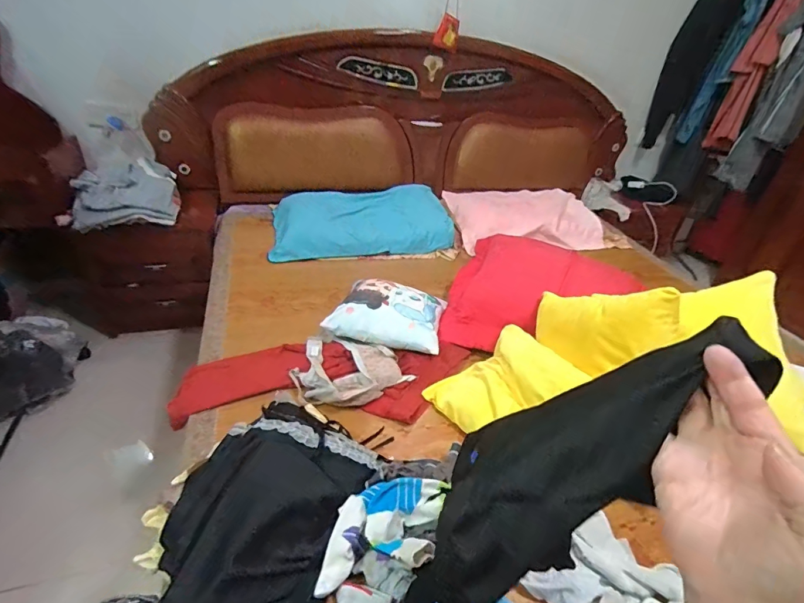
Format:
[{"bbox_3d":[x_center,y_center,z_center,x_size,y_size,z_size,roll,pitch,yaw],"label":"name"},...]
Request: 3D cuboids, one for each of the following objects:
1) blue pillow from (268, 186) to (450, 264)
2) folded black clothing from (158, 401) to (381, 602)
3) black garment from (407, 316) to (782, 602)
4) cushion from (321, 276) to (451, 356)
[{"bbox_3d":[-0.155,-0.314,1.612,0.673,0.129,0.359,-5,35,-15],"label":"blue pillow"},{"bbox_3d":[-0.226,0.339,0.679,0.271,0.070,0.365,15,35,14],"label":"folded black clothing"},{"bbox_3d":[0.114,0.145,0.354,0.065,0.366,0.107,26,24,-30],"label":"black garment"},{"bbox_3d":[-0.024,0.026,1.138,0.288,0.081,0.266,12,34,10],"label":"cushion"}]

